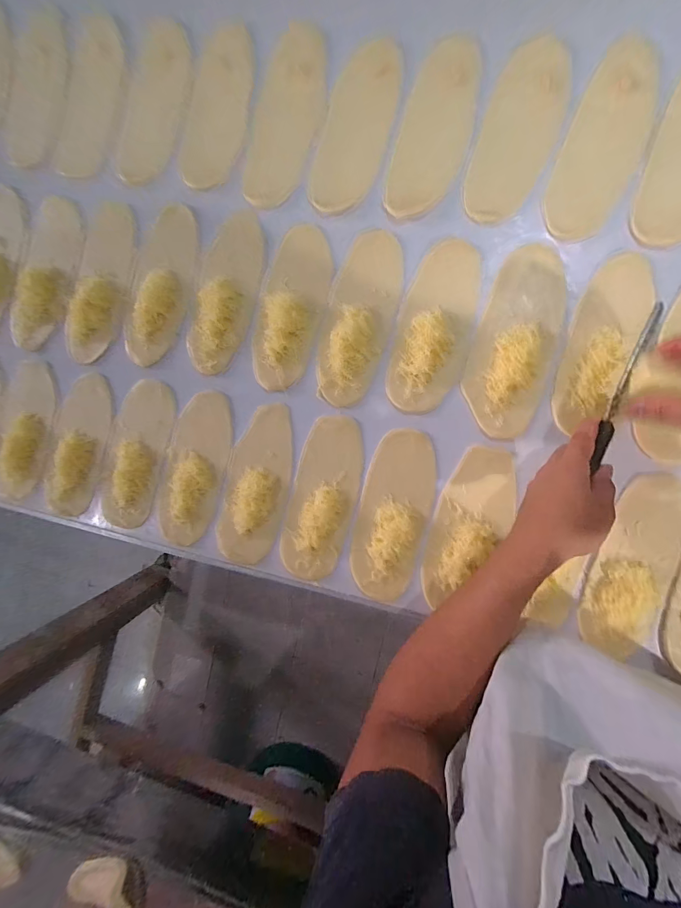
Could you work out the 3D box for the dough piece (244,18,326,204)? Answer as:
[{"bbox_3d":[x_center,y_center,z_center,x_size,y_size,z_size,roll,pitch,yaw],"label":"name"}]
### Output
[{"bbox_3d":[-0.071,-0.441,0.465,0.089,0.007,0.222,17,94,7],"label":"dough piece"}]

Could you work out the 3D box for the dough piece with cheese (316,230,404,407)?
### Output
[{"bbox_3d":[0.024,-0.177,0.463,0.085,0.013,0.221,15,94,7],"label":"dough piece with cheese"}]

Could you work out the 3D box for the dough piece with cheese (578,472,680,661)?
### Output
[{"bbox_3d":[0.356,0.136,0.423,0.086,0.023,0.225,15,94,7],"label":"dough piece with cheese"}]

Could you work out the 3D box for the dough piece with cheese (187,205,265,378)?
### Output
[{"bbox_3d":[-0.158,-0.222,0.489,0.090,0.012,0.216,13,94,7],"label":"dough piece with cheese"}]

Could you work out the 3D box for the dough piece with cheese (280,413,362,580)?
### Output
[{"bbox_3d":[-0.026,0.060,0.474,0.086,0.017,0.219,13,94,7],"label":"dough piece with cheese"}]

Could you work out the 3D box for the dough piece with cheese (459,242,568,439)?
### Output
[{"bbox_3d":[0.212,-0.136,0.428,0.093,0.024,0.223,15,94,7],"label":"dough piece with cheese"}]

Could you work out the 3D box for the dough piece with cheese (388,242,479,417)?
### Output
[{"bbox_3d":[0.118,-0.156,0.441,0.093,0.016,0.204,14,94,7],"label":"dough piece with cheese"}]

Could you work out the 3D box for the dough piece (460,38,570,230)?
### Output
[{"bbox_3d":[0.214,-0.386,0.423,0.087,0.010,0.200,19,95,7],"label":"dough piece"}]

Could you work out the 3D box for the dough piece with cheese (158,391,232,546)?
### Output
[{"bbox_3d":[-0.208,0.023,0.507,0.090,0.017,0.221,15,94,7],"label":"dough piece with cheese"}]

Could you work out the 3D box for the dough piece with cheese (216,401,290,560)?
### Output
[{"bbox_3d":[-0.118,0.043,0.489,0.089,0.017,0.223,16,94,7],"label":"dough piece with cheese"}]

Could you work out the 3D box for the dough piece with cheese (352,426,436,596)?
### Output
[{"bbox_3d":[0.068,0.082,0.460,0.089,0.016,0.221,13,94,7],"label":"dough piece with cheese"}]

